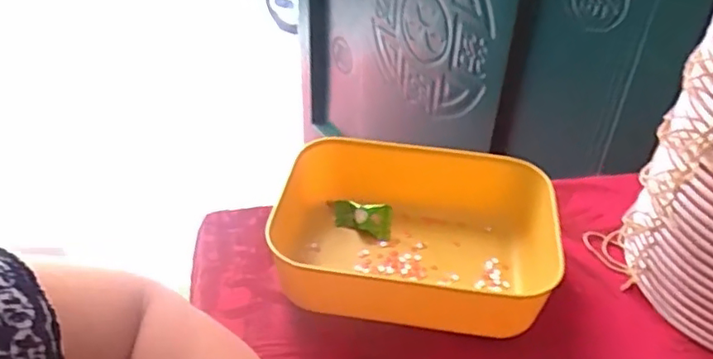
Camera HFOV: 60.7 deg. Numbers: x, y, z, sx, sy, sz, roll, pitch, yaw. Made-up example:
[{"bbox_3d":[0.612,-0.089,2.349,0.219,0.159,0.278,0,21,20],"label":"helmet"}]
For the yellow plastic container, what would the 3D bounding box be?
[{"bbox_3d":[0.037,0.039,0.440,0.182,0.055,0.144,9,39,9],"label":"yellow plastic container"}]

